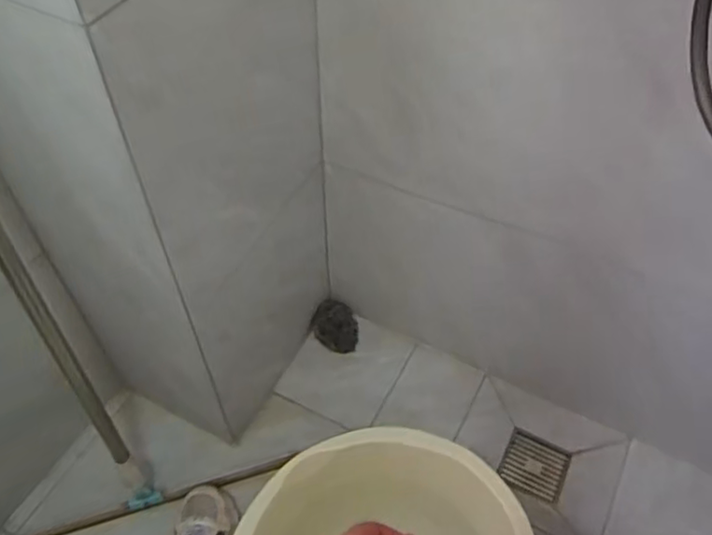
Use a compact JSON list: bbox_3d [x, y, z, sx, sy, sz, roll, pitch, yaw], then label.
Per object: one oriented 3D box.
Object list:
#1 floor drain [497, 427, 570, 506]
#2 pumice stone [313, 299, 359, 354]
[{"bbox_3d":[0.309,0.337,1.112,0.103,0.012,0.107,20,48,20],"label":"floor drain"},{"bbox_3d":[-0.038,0.109,1.216,0.086,0.051,0.084,0,52,-1],"label":"pumice stone"}]

